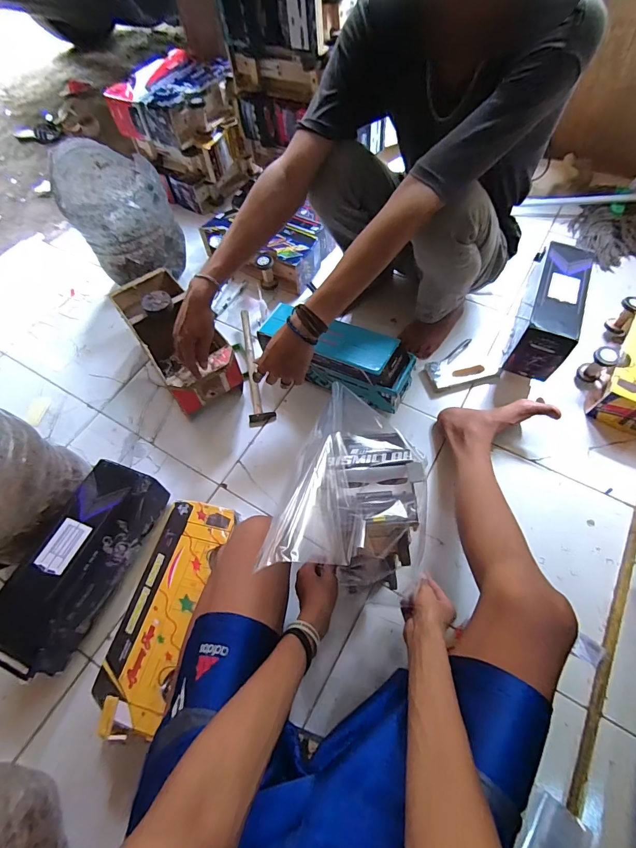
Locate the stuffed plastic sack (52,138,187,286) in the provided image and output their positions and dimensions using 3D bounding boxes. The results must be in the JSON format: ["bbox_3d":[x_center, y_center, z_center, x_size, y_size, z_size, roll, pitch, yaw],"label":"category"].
[{"bbox_3d":[-0.531,-0.567,1.042,0.247,0.289,0.218,-26,64,-10],"label":"stuffed plastic sack"}]

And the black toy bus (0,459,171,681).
[{"bbox_3d":[-0.446,0.260,0.724,0.117,0.163,0.361,17,65,12],"label":"black toy bus"}]

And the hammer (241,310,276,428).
[{"bbox_3d":[-0.158,-0.157,0.986,0.065,0.047,0.330,-7,62,0],"label":"hammer"}]

